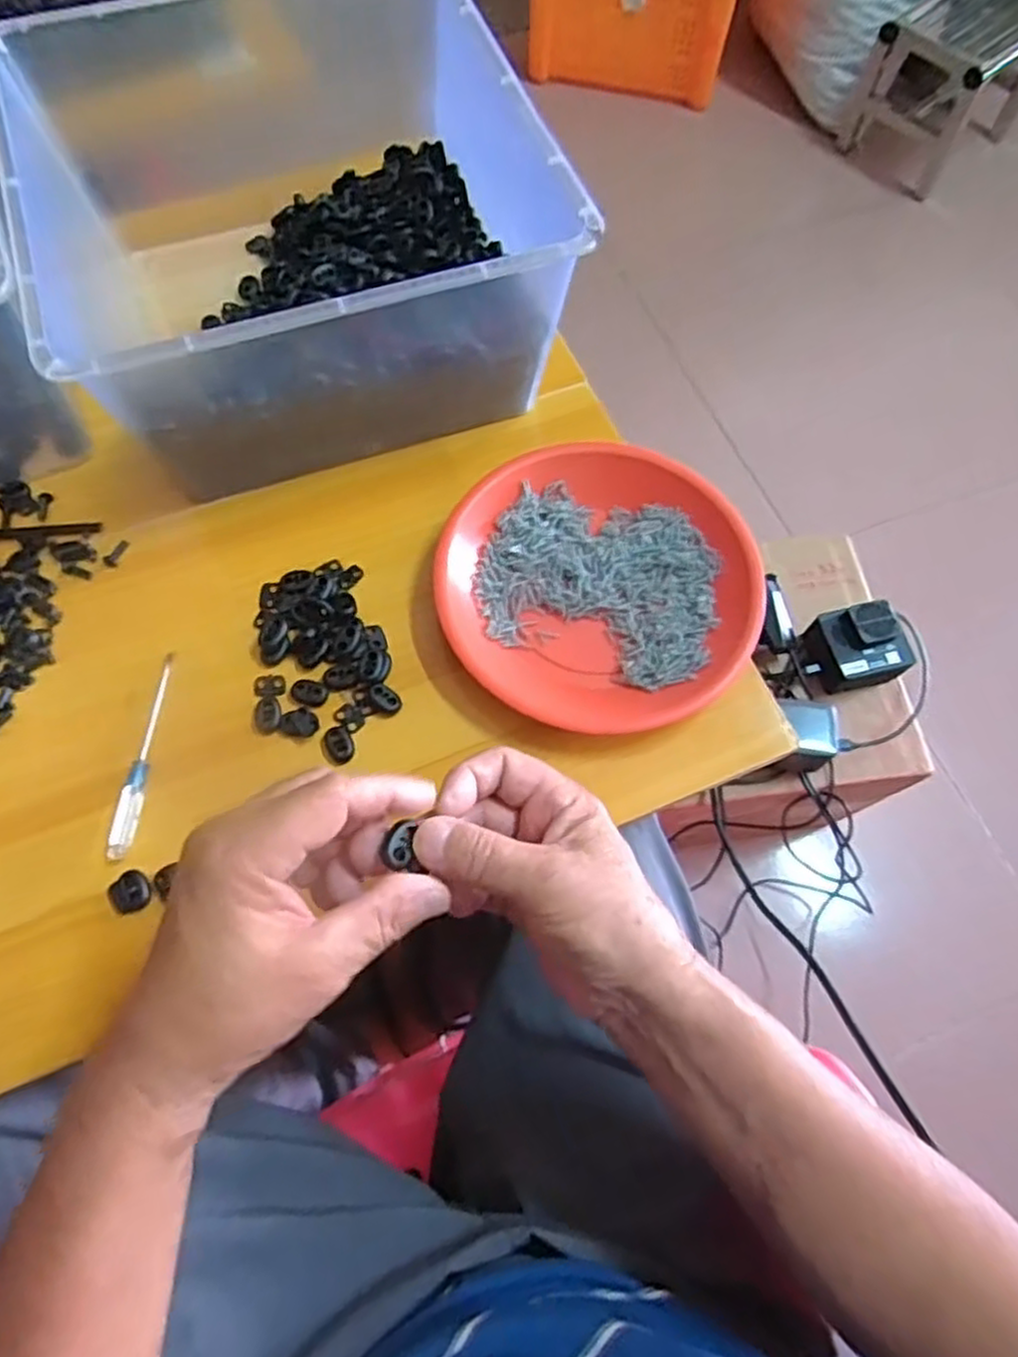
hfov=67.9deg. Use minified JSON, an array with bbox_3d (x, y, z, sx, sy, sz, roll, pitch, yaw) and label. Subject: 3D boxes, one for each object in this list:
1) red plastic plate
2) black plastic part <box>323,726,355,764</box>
[{"bbox_3d":[0.054,-0.058,0.463,0.194,0.032,0.176,17,67,4],"label":"red plastic plate"},{"bbox_3d":[-0.098,0.038,0.437,0.015,0.007,0.021,-15,68,-9],"label":"black plastic part"}]

